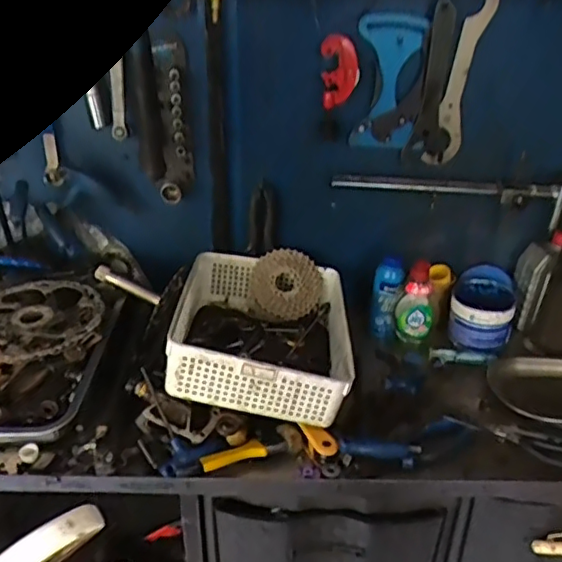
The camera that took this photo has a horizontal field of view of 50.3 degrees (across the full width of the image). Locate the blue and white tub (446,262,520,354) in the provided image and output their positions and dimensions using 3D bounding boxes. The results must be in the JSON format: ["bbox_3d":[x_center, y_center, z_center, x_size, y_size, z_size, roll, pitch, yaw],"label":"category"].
[{"bbox_3d":[0.344,0.045,1.021,0.102,0.102,0.116,13,31,20],"label":"blue and white tub"}]

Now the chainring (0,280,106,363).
[{"bbox_3d":[-0.357,0.055,0.865,0.191,0.015,0.178,-1,36,1],"label":"chainring"}]

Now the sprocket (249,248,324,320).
[{"bbox_3d":[0.011,0.004,1.023,0.115,0.026,0.119,1,78,-6],"label":"sprocket"}]

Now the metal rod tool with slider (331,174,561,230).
[{"bbox_3d":[0.280,-0.141,0.983,0.389,0.057,0.036,5,26,-3],"label":"metal rod tool with slider"}]

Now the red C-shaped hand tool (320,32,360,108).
[{"bbox_3d":[0.088,-0.315,0.898,0.057,0.098,0.024,6,30,8],"label":"red C-shaped hand tool"}]

